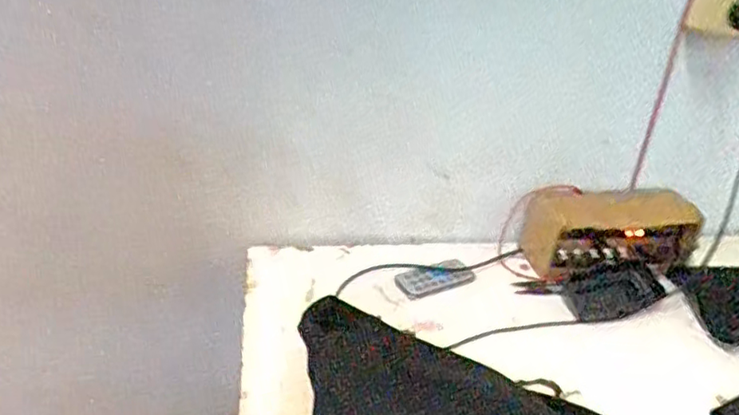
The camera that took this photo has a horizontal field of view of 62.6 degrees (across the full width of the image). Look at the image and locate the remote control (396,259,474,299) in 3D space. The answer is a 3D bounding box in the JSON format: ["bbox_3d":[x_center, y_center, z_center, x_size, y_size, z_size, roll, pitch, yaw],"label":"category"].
[{"bbox_3d":[0.071,0.076,0.645,0.082,0.009,0.038,-9,31,-22],"label":"remote control"}]

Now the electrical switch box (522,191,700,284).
[{"bbox_3d":[0.267,0.028,0.669,0.179,0.069,0.079,-1,29,-9],"label":"electrical switch box"}]

